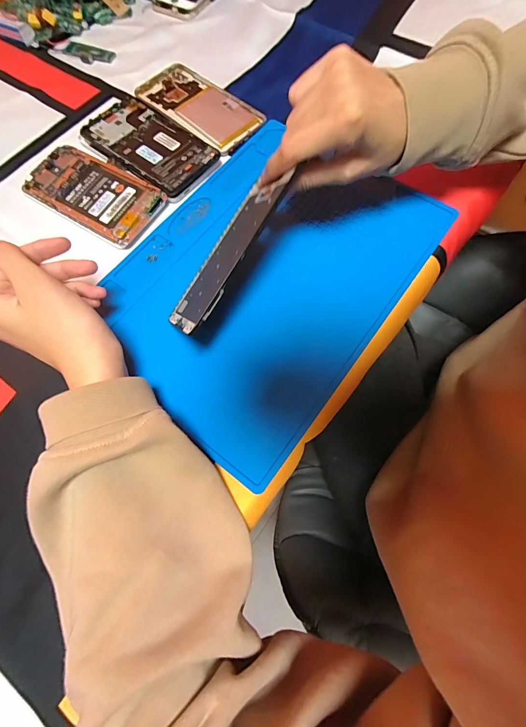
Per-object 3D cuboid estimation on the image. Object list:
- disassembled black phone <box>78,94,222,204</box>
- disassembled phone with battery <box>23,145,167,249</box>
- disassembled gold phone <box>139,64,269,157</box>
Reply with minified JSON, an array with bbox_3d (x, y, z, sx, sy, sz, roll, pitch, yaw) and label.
[{"bbox_3d":[-0.122,-0.234,0.346,0.157,0.016,0.080,35,76,12],"label":"disassembled black phone"},{"bbox_3d":[-0.169,-0.170,0.326,0.140,0.013,0.072,31,75,11],"label":"disassembled phone with battery"},{"bbox_3d":[-0.074,-0.300,0.373,0.159,0.007,0.069,40,77,13],"label":"disassembled gold phone"}]

